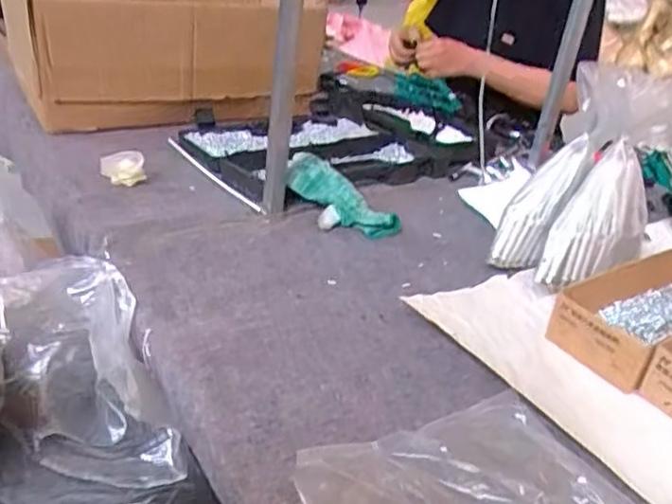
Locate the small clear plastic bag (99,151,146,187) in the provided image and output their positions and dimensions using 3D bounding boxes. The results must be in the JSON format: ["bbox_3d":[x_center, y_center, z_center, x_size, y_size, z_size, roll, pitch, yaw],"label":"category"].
[{"bbox_3d":[-0.288,-0.113,0.887,0.061,0.048,0.017,6,28,-1],"label":"small clear plastic bag"}]

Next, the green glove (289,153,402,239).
[{"bbox_3d":[0.001,-0.068,0.836,0.166,0.035,0.080,38,38,12],"label":"green glove"}]

